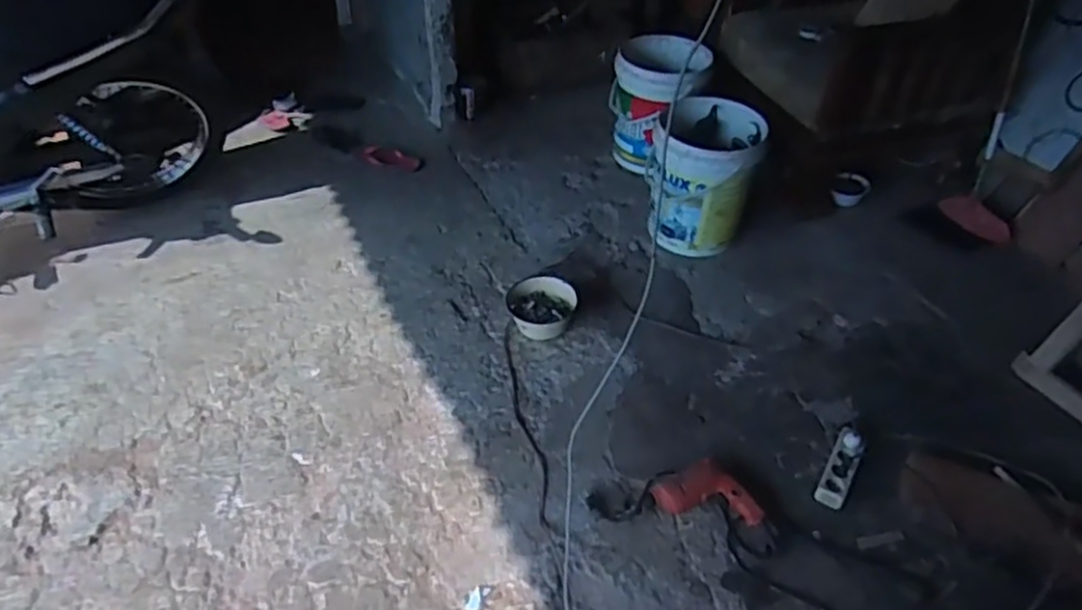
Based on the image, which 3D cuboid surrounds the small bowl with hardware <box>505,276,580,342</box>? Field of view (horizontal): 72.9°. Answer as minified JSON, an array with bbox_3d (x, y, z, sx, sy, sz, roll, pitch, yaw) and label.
[{"bbox_3d":[0.001,0.005,1.926,0.173,0.087,0.172,1,43,-1],"label":"small bowl with hardware"}]

